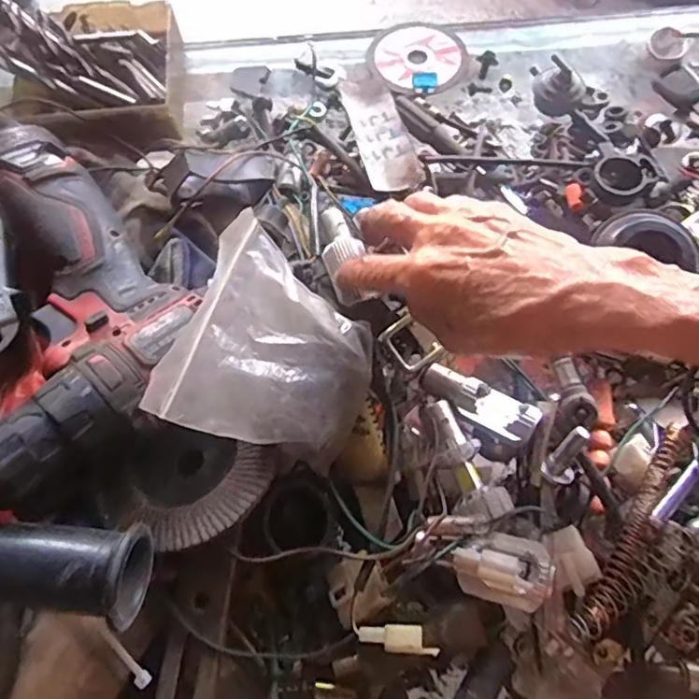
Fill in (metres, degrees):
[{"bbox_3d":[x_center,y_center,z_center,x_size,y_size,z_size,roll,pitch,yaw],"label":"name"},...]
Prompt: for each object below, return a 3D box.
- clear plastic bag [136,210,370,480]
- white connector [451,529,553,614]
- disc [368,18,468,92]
[{"bbox_3d":[-0.032,0.002,0.290,0.016,0.118,0.093,5,71,48],"label":"clear plastic bag"},{"bbox_3d":[0.077,0.110,0.299,0.049,0.024,0.035,15,71,6],"label":"white connector"},{"bbox_3d":[0.054,-0.228,0.456,0.074,0.006,0.071,0,70,1],"label":"disc"}]

